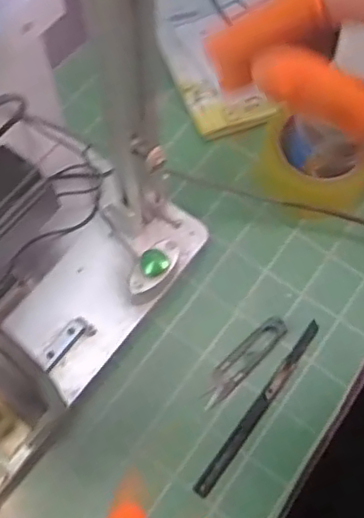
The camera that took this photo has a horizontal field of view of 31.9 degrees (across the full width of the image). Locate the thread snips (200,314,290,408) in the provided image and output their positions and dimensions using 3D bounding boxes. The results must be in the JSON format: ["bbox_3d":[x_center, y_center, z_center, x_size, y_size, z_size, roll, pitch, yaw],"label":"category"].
[{"bbox_3d":[0.052,0.086,0.540,0.095,0.015,0.022,-42,73,-18],"label":"thread snips"}]

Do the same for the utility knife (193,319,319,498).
[{"bbox_3d":[0.065,0.120,0.523,0.011,0.007,0.170,35,69,14],"label":"utility knife"}]

